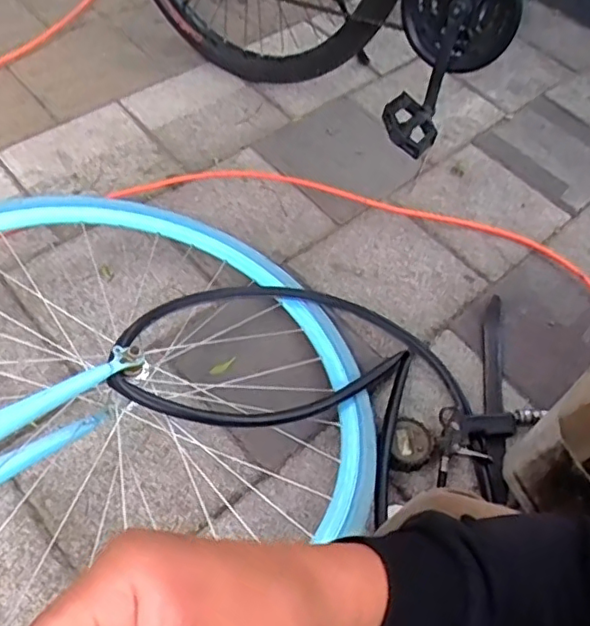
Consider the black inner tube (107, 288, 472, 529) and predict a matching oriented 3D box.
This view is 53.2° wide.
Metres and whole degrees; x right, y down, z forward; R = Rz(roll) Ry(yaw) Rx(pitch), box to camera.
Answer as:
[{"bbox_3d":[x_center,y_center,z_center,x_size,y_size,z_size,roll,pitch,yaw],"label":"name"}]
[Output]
[{"bbox_3d":[0.024,0.070,0.786,0.433,0.181,0.315,22,58,7],"label":"black inner tube"}]

